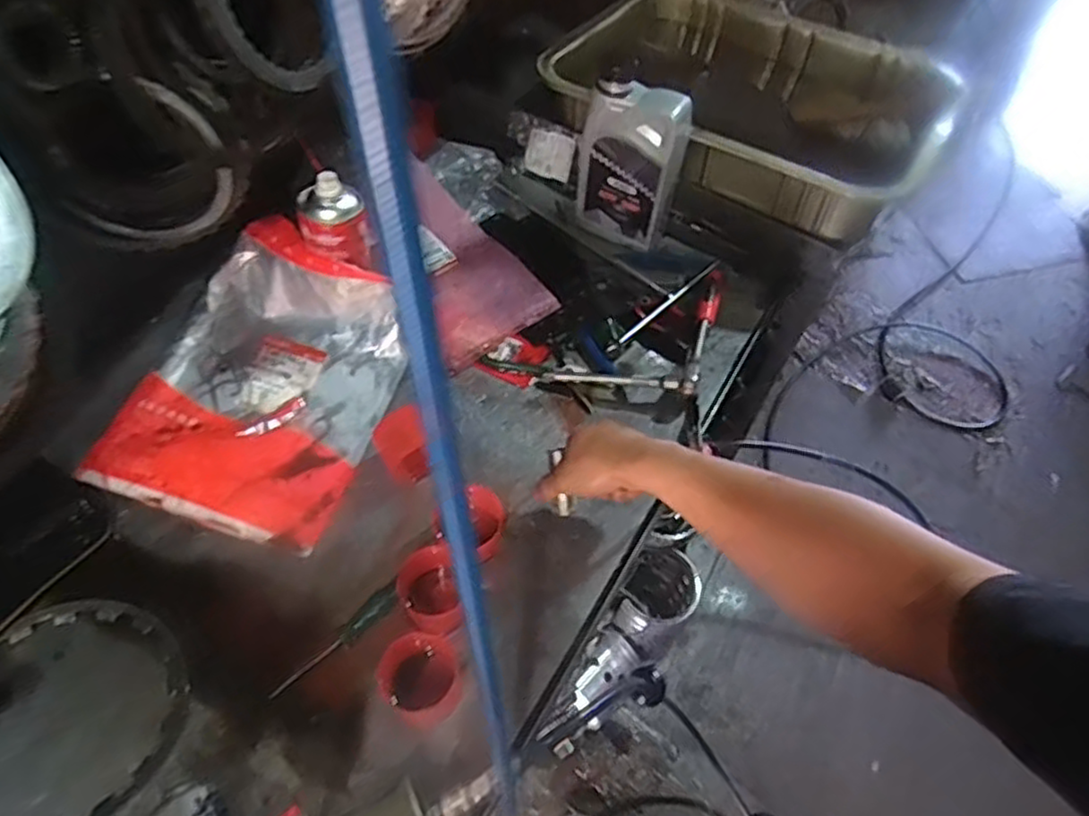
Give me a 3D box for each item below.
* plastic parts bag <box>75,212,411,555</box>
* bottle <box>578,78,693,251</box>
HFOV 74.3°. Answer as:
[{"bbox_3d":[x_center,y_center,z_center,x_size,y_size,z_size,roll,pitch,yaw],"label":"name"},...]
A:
[{"bbox_3d":[-0.301,-0.041,0.756,0.261,0.096,0.313,17,56,6],"label":"plastic parts bag"},{"bbox_3d":[0.105,-0.301,0.883,0.120,0.205,0.061,25,58,12],"label":"bottle"}]

